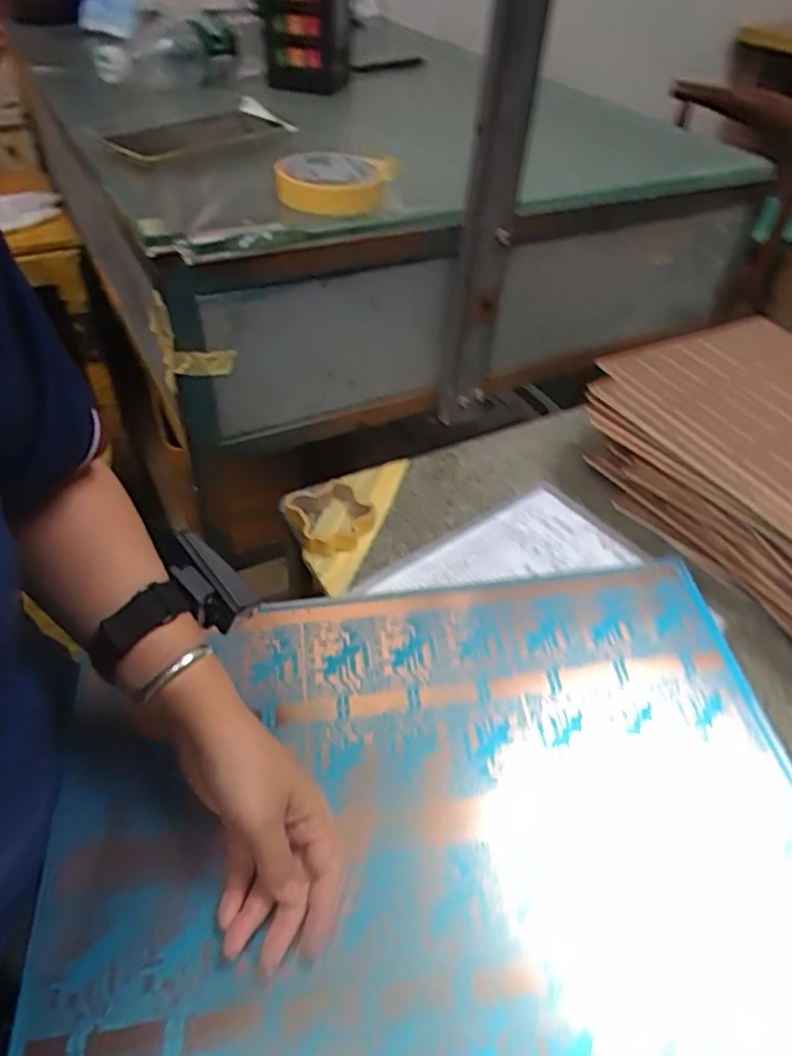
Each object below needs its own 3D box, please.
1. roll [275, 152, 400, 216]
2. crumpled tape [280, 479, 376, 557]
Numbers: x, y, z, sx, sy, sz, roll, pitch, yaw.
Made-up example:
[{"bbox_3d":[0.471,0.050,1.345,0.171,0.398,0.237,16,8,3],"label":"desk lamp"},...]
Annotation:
[{"bbox_3d":[-0.052,-0.283,0.550,0.087,0.023,0.094,9,45,6],"label":"roll"},{"bbox_3d":[-0.061,-0.010,0.626,0.071,0.023,0.079,-20,49,-22],"label":"crumpled tape"}]

